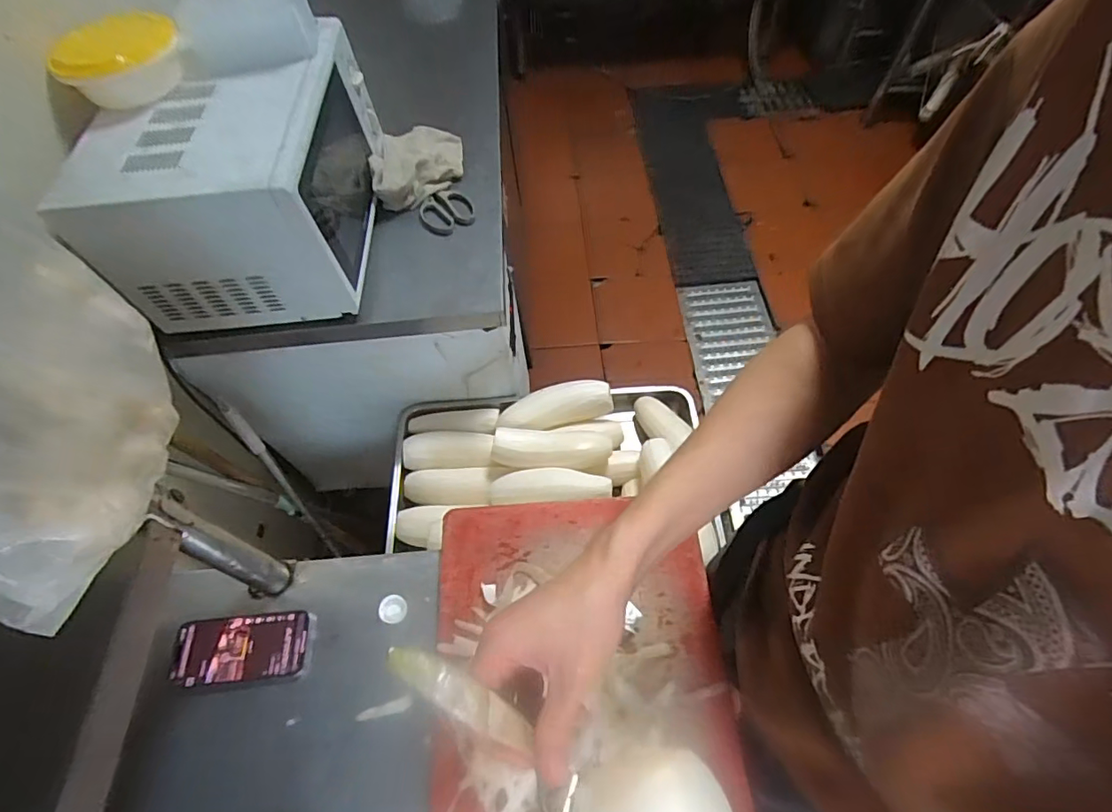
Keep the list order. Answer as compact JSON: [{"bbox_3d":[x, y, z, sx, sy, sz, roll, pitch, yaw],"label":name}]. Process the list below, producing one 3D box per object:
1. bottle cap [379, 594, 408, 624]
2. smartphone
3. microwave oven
[{"bbox_3d":[-0.186,0.233,0.620,0.031,0.013,0.030,-1,59,2],"label":"bottle cap"},{"bbox_3d":[-0.351,0.269,0.602,0.139,0.006,0.068,-4,61,-4],"label":"smartphone"},{"bbox_3d":[-0.505,-0.381,0.892,0.341,0.245,0.434,-5,59,-1],"label":"microwave oven"}]

